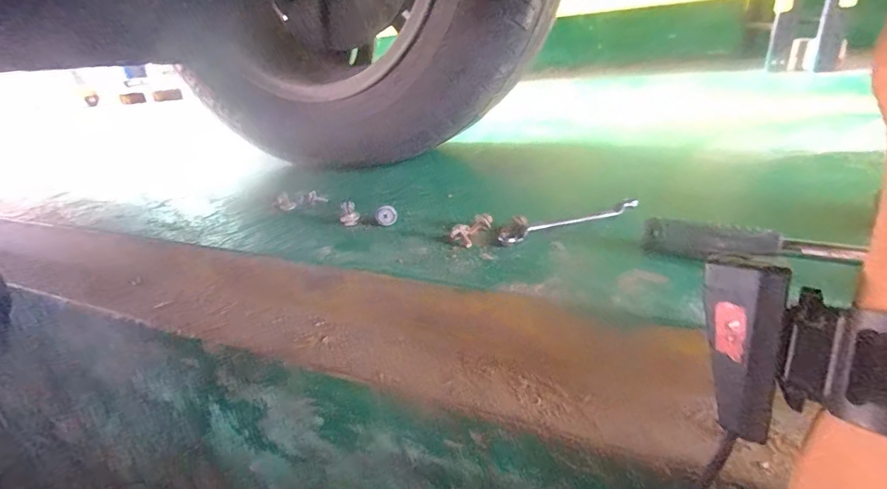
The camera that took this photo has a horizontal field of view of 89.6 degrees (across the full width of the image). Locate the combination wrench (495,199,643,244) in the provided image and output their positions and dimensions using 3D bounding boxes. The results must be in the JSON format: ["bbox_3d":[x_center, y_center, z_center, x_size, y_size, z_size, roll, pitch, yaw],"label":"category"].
[{"bbox_3d":[0.113,-0.019,0.392,0.140,0.012,0.009,-13,26,-17],"label":"combination wrench"}]

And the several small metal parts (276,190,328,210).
[{"bbox_3d":[-0.167,-0.053,0.527,0.058,0.013,0.029,-9,25,-7],"label":"several small metal parts"}]

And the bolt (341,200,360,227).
[{"bbox_3d":[-0.096,-0.031,0.454,0.019,0.024,0.016,-11,25,-12],"label":"bolt"}]

